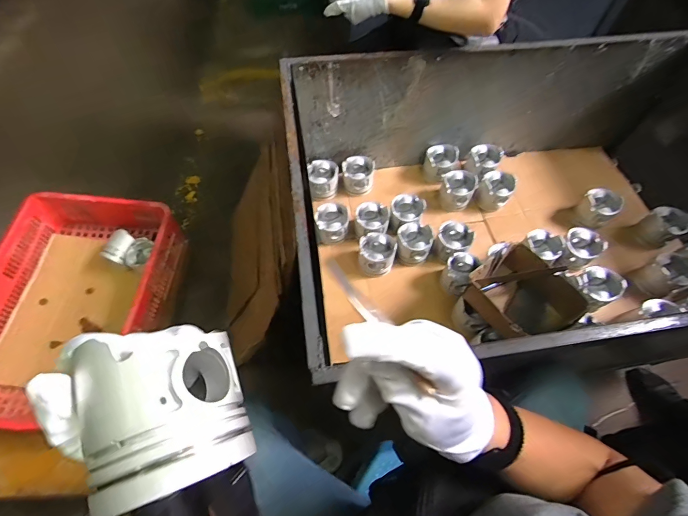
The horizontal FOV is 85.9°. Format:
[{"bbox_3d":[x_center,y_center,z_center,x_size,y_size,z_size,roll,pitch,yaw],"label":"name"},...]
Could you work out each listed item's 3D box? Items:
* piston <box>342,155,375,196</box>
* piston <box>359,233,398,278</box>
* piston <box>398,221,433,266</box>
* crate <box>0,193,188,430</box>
[{"bbox_3d":[0.042,-0.243,1.086,0.092,0.076,0.098,3,59,0],"label":"piston"},{"bbox_3d":[0.085,-0.011,0.969,0.091,0.084,0.100,0,59,-1],"label":"piston"},{"bbox_3d":[0.186,-0.043,0.988,0.092,0.073,0.099,21,61,11],"label":"piston"},{"bbox_3d":[-0.753,0.121,1.030,0.431,0.180,0.611,5,60,2],"label":"crate"}]

